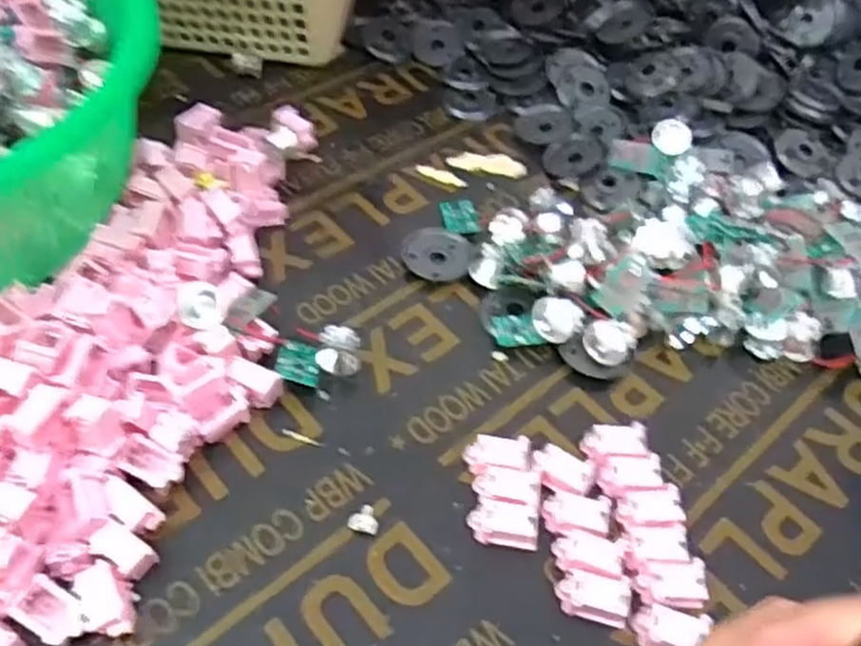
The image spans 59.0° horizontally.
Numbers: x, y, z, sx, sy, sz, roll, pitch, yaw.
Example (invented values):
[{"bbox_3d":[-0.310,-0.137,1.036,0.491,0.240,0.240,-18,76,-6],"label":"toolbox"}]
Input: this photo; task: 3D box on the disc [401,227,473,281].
[{"bbox_3d":[0.004,-0.042,0.466,0.042,0.010,0.035,-2,51,-8],"label":"disc"}]

